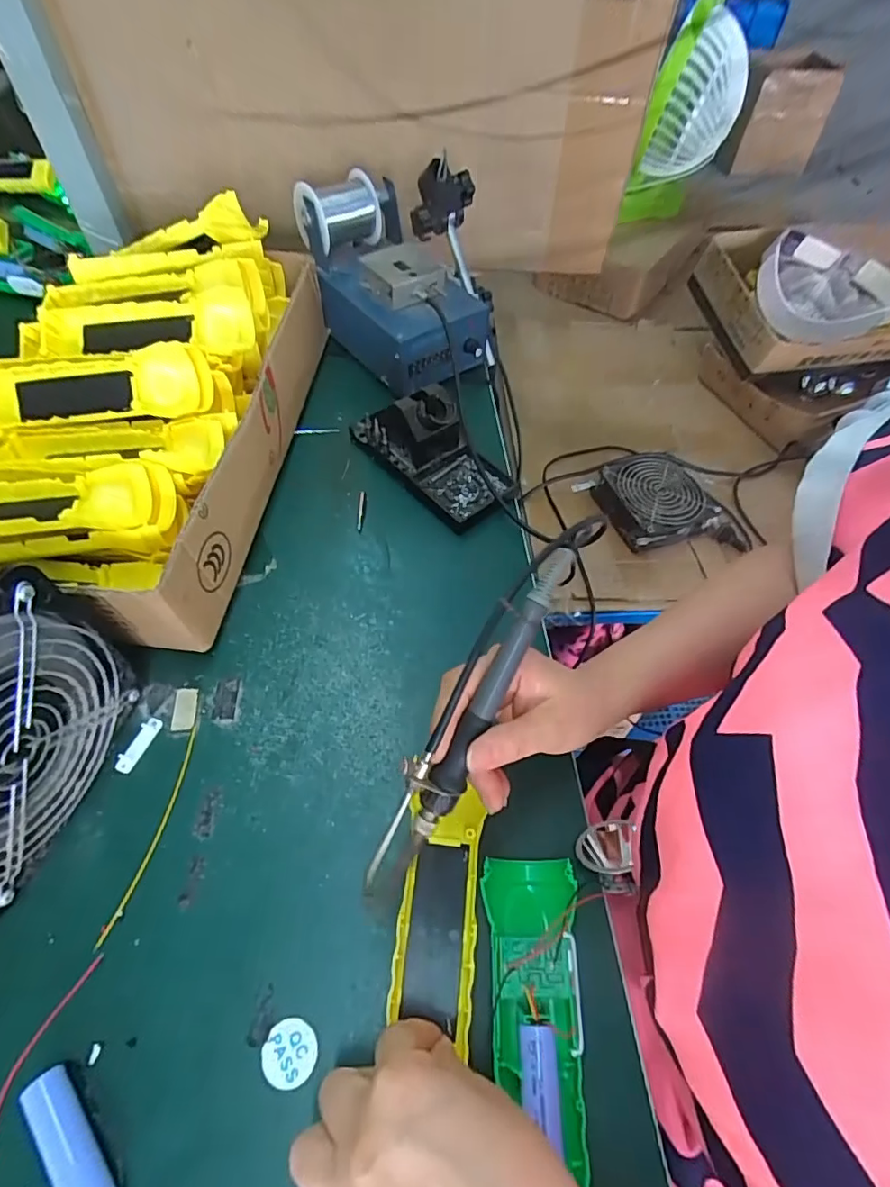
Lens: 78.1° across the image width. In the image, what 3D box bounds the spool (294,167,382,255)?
[{"bbox_3d":[-0.111,-0.387,0.560,0.060,0.057,0.075,37,65,19],"label":"spool"}]

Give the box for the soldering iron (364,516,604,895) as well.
[{"bbox_3d":[0.017,0.052,0.273,0.025,0.019,0.210,29,89,16],"label":"soldering iron"}]

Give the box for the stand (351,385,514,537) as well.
[{"bbox_3d":[-0.012,-0.137,0.486,0.079,0.070,0.159,-37,65,-24],"label":"stand"}]

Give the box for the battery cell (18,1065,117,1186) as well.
[{"bbox_3d":[-0.172,0.254,0.252,0.019,0.015,0.066,-35,64,-23],"label":"battery cell"}]

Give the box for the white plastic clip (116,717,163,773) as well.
[{"bbox_3d":[-0.201,0.099,0.361,0.012,0.006,0.038,21,57,12],"label":"white plastic clip"}]

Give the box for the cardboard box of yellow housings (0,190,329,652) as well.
[{"bbox_3d":[-0.245,-0.168,0.461,0.204,0.128,0.415,6,56,1],"label":"cardboard box of yellow housings"}]

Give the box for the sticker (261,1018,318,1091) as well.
[{"bbox_3d":[-0.079,0.234,0.279,0.027,0.004,0.027,2,56,-1],"label":"sticker"}]

